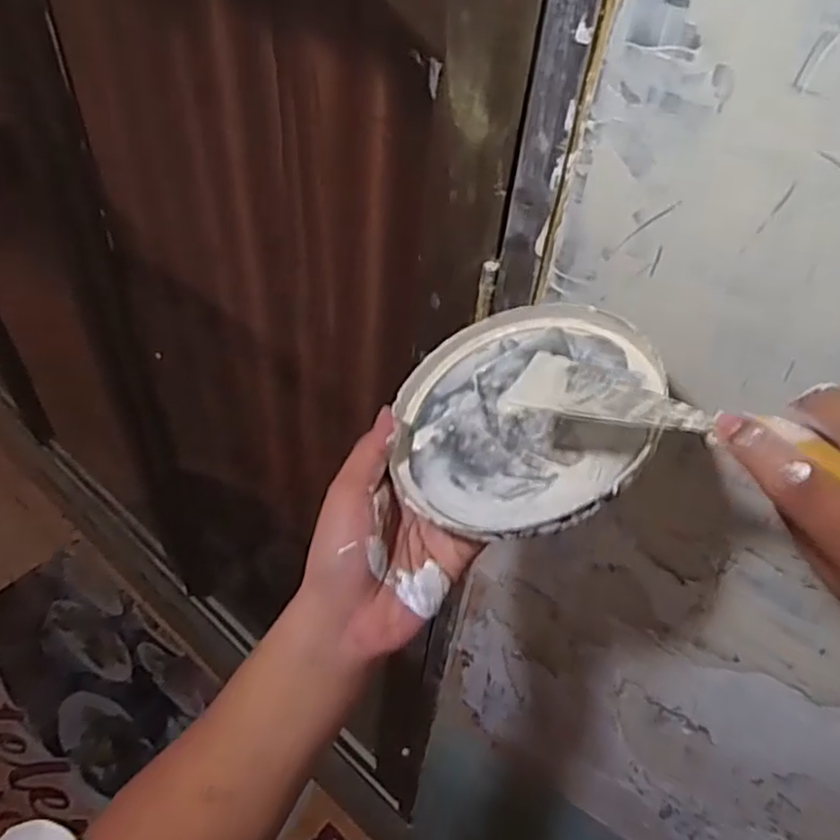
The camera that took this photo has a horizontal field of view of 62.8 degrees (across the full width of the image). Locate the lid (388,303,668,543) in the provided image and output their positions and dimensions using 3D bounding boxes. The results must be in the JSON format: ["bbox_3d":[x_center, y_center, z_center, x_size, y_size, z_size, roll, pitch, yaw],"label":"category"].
[{"bbox_3d":[0.055,-0.003,0.376,0.147,0.015,0.148,-15,47,17],"label":"lid"}]

